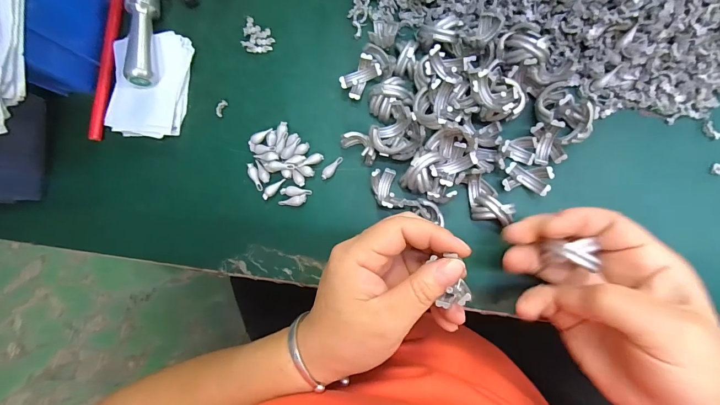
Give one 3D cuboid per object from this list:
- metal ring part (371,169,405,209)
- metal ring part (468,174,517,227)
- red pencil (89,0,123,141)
[{"bbox_3d":[0.019,-0.010,0.247,0.019,0.020,0.030,-13,86,6],"label":"metal ring part"},{"bbox_3d":[0.088,0.000,0.239,0.024,0.017,0.038,-44,84,3],"label":"metal ring part"},{"bbox_3d":[-0.207,-0.131,0.280,0.013,0.007,0.160,9,88,7],"label":"red pencil"}]

